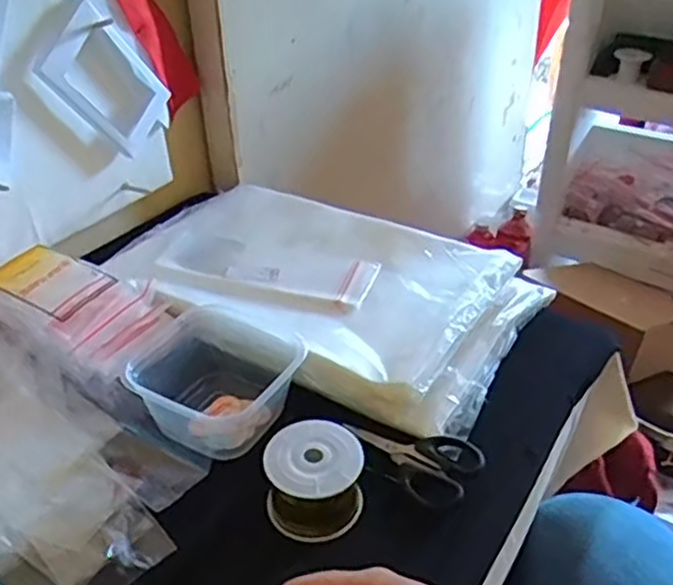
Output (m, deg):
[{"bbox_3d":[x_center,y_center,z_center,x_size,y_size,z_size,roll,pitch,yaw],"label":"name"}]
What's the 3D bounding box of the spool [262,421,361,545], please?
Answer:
[{"bbox_3d":[-0.015,0.135,0.494,0.066,0.056,0.067,-1,34,0],"label":"spool"}]

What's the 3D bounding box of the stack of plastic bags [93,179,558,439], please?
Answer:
[{"bbox_3d":[-0.013,-0.008,0.696,0.377,0.042,0.244,18,38,26],"label":"stack of plastic bags"}]

